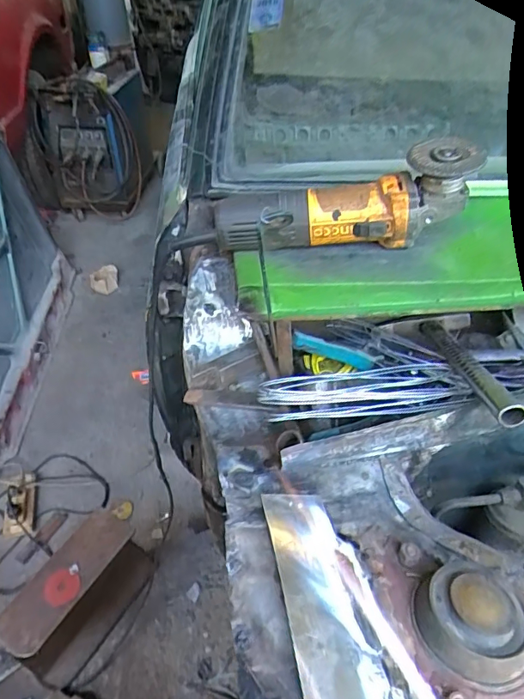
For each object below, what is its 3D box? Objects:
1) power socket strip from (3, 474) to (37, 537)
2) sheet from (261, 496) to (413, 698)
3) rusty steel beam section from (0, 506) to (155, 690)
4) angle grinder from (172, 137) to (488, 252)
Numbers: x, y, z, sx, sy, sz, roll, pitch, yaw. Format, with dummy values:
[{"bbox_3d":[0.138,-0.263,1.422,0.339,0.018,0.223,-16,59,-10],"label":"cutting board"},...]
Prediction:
[{"bbox_3d":[-0.715,0.455,1.452,0.081,0.031,0.186,-6,56,-6],"label":"power socket strip"},{"bbox_3d":[0.054,0.191,0.326,0.068,0.036,0.227,-6,44,-7],"label":"sheet"},{"bbox_3d":[-0.435,0.580,1.179,0.145,0.263,0.351,22,48,21],"label":"rusty steel beam section"},{"bbox_3d":[0.062,-0.146,0.535,0.328,0.089,0.065,-10,43,9],"label":"angle grinder"}]

